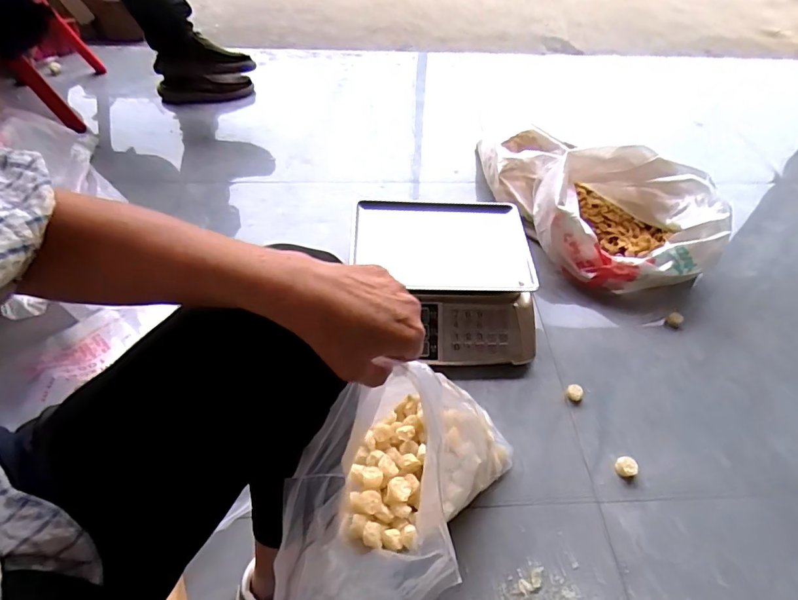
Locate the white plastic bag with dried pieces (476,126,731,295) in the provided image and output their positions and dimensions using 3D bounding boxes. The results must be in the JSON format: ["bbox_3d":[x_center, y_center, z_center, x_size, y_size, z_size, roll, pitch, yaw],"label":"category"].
[{"bbox_3d":[0.428,-0.238,1.031,0.322,0.142,0.540,-23,53,-19],"label":"white plastic bag with dried pieces"}]

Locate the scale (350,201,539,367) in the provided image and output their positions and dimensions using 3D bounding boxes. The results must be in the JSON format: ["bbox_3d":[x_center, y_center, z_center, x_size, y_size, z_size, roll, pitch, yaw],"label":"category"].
[{"bbox_3d":[0.084,-0.032,0.892,0.335,0.141,0.327,-3,50,-3],"label":"scale"}]

